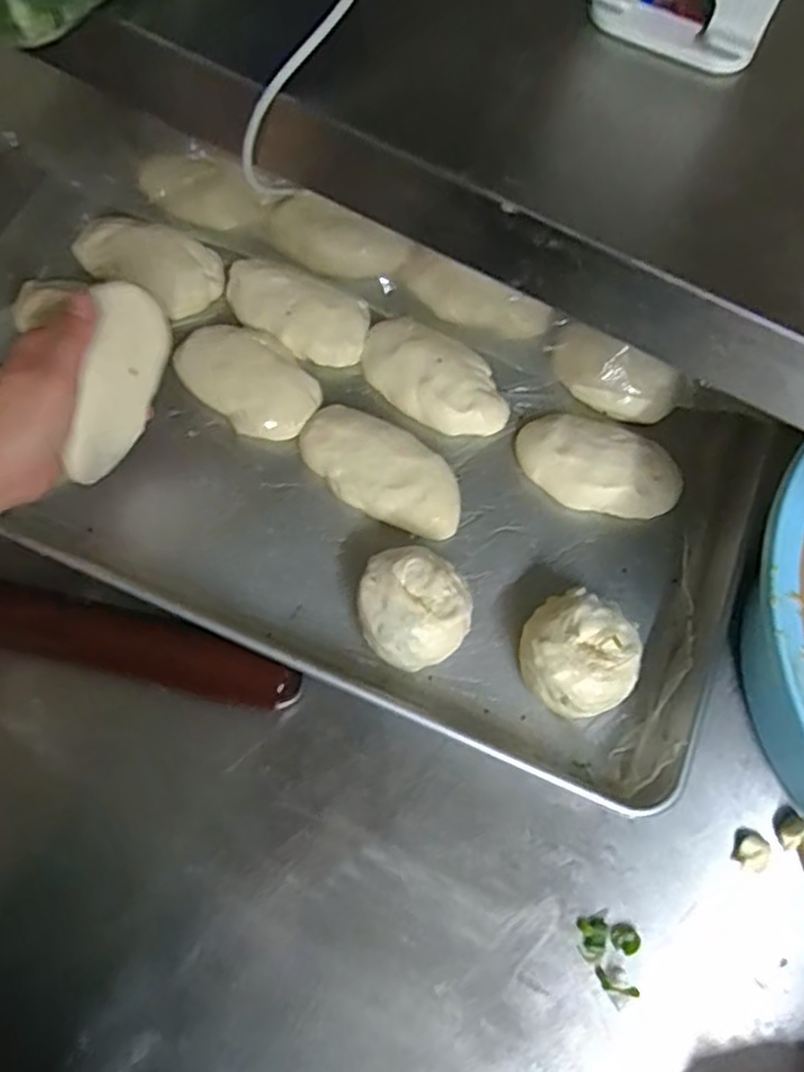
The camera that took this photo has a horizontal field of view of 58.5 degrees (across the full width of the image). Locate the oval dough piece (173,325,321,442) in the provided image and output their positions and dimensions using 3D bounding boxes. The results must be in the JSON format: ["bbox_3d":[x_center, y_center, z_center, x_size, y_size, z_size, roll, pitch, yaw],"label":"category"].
[{"bbox_3d":[-0.115,-0.121,0.545,0.112,0.026,0.071,41,76,11],"label":"oval dough piece"}]

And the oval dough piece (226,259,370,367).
[{"bbox_3d":[-0.084,-0.183,0.560,0.123,0.031,0.064,29,74,7],"label":"oval dough piece"}]

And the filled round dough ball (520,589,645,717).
[{"bbox_3d":[0.113,0.079,0.470,0.071,0.059,0.071,1,69,-3],"label":"filled round dough ball"}]

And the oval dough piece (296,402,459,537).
[{"bbox_3d":[-0.015,-0.046,0.524,0.127,0.031,0.062,27,70,7],"label":"oval dough piece"}]

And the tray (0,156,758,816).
[{"bbox_3d":[-0.042,-0.086,0.527,0.604,0.056,0.348,23,71,7],"label":"tray"}]

